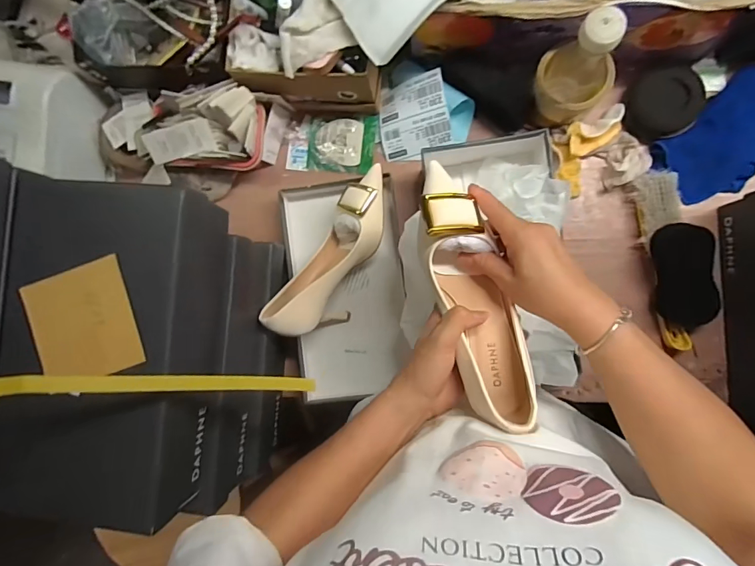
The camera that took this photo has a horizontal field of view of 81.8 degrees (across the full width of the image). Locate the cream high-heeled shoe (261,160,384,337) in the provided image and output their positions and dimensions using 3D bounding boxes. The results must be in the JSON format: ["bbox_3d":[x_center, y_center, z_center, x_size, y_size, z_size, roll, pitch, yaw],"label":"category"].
[{"bbox_3d":[-0.050,-0.037,0.579,0.077,0.097,0.236,31,92,6],"label":"cream high-heeled shoe"}]

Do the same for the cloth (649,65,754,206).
[{"bbox_3d":[0.464,-0.191,0.572,0.170,0.030,0.111,-40,85,4],"label":"cloth"}]

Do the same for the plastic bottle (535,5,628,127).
[{"bbox_3d":[0.237,-0.246,0.508,0.091,0.164,0.071,28,92,6],"label":"plastic bottle"}]

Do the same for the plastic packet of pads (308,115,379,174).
[{"bbox_3d":[-0.052,-0.206,0.641,0.102,0.014,0.081,5,89,7],"label":"plastic packet of pads"}]

